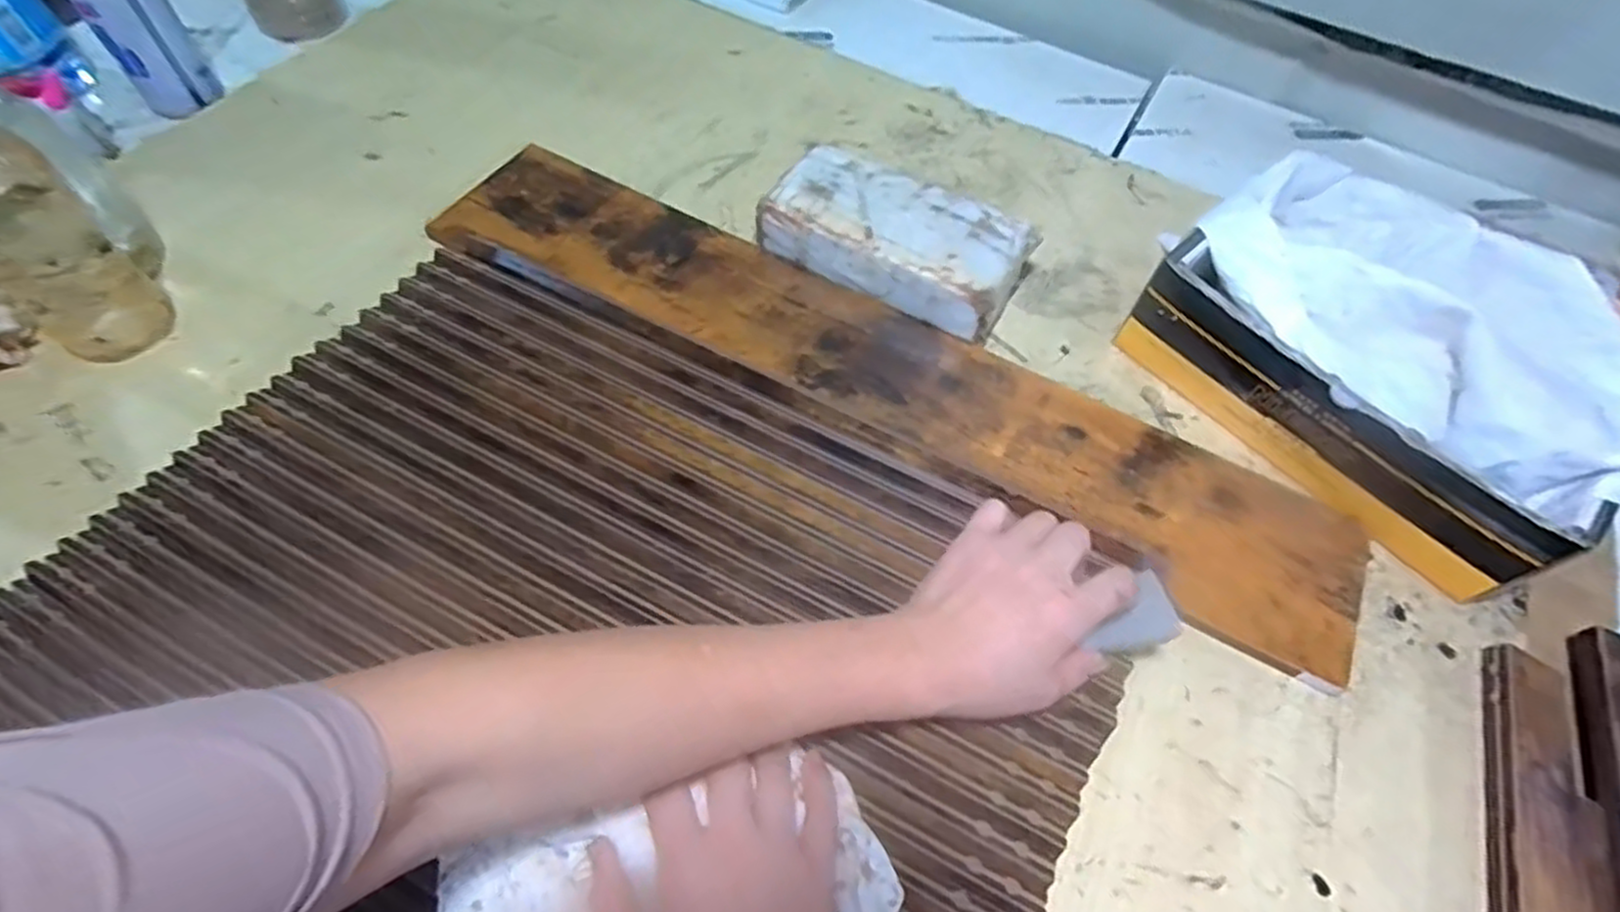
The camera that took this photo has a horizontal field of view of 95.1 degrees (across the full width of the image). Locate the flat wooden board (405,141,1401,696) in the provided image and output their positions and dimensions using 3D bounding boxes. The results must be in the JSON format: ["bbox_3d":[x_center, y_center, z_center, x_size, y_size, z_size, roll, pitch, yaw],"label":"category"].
[{"bbox_3d":[0.038,-0.071,0.570,0.755,0.037,0.148,26,60,12],"label":"flat wooden board"}]

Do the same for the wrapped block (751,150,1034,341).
[{"bbox_3d":[0.068,-0.177,0.615,0.211,0.063,0.109,24,60,12],"label":"wrapped block"}]

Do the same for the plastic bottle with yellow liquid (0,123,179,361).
[{"bbox_3d":[-0.510,-0.152,0.480,0.062,0.206,0.082,33,62,16],"label":"plastic bottle with yellow liquid"}]

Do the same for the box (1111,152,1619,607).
[{"bbox_3d":[0.421,-0.075,0.547,0.197,0.114,0.313,-33,66,-21],"label":"box"}]

